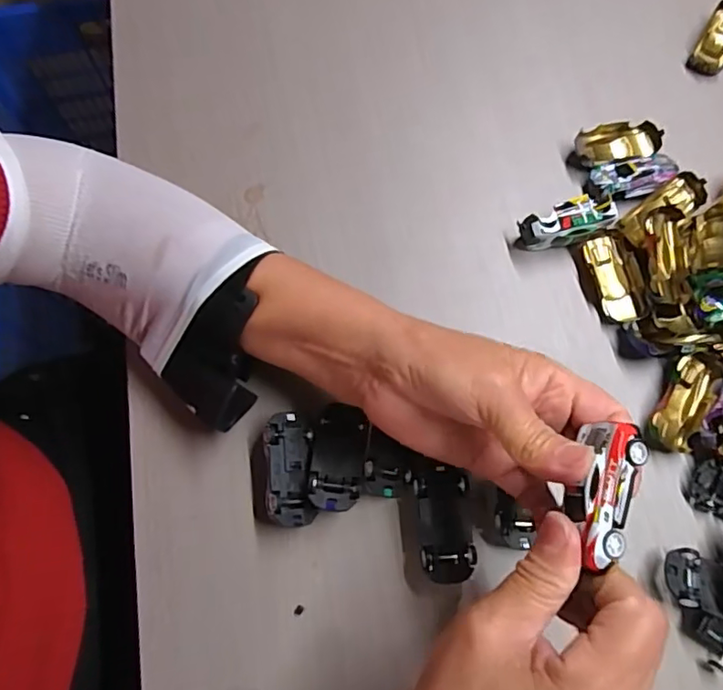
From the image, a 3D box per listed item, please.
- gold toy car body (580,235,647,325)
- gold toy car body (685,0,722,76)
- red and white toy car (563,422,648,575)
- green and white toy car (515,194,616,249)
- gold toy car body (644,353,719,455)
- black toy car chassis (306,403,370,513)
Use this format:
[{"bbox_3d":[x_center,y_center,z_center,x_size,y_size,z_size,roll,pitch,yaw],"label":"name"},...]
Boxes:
[{"bbox_3d":[0.172,-0.044,0.380,0.032,0.012,0.062,-17,72,-6],"label":"gold toy car body"},{"bbox_3d":[0.290,-0.248,0.447,0.028,0.019,0.065,31,74,9],"label":"gold toy car body"},{"bbox_3d":[0.101,0.063,0.236,0.025,0.020,0.058,18,74,6],"label":"red and white toy car"},{"bbox_3d":[0.141,-0.081,0.382,0.062,0.031,0.024,-16,72,-6],"label":"green and white toy car"},{"bbox_3d":[0.203,0.037,0.351,0.029,0.016,0.066,29,73,9],"label":"gold toy car body"},{"bbox_3d":[-0.015,0.066,0.326,0.035,0.015,0.062,8,71,2],"label":"black toy car chassis"}]

